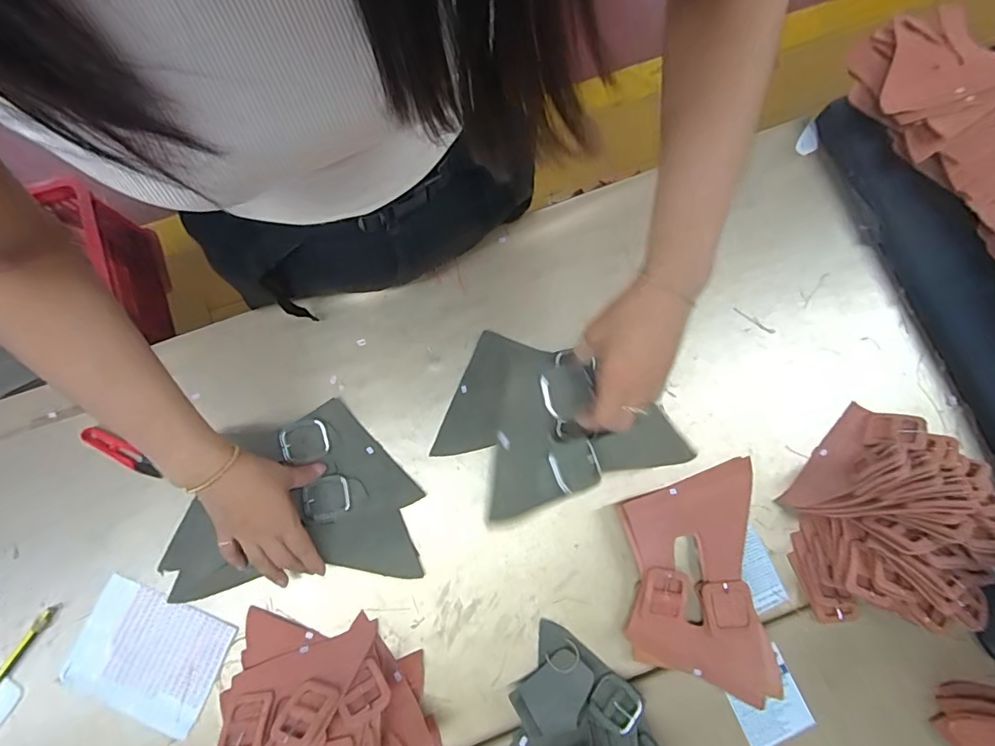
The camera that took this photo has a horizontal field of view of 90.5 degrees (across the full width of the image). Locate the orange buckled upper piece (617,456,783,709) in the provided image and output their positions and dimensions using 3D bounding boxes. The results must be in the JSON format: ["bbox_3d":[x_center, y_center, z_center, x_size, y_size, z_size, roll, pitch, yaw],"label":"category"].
[{"bbox_3d":[0.206,0.217,0.516,0.146,0.032,0.226,-3,79,0],"label":"orange buckled upper piece"}]

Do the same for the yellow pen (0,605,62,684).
[{"bbox_3d":[-0.497,0.298,0.505,0.014,0.008,0.132,33,79,6],"label":"yellow pen"}]

